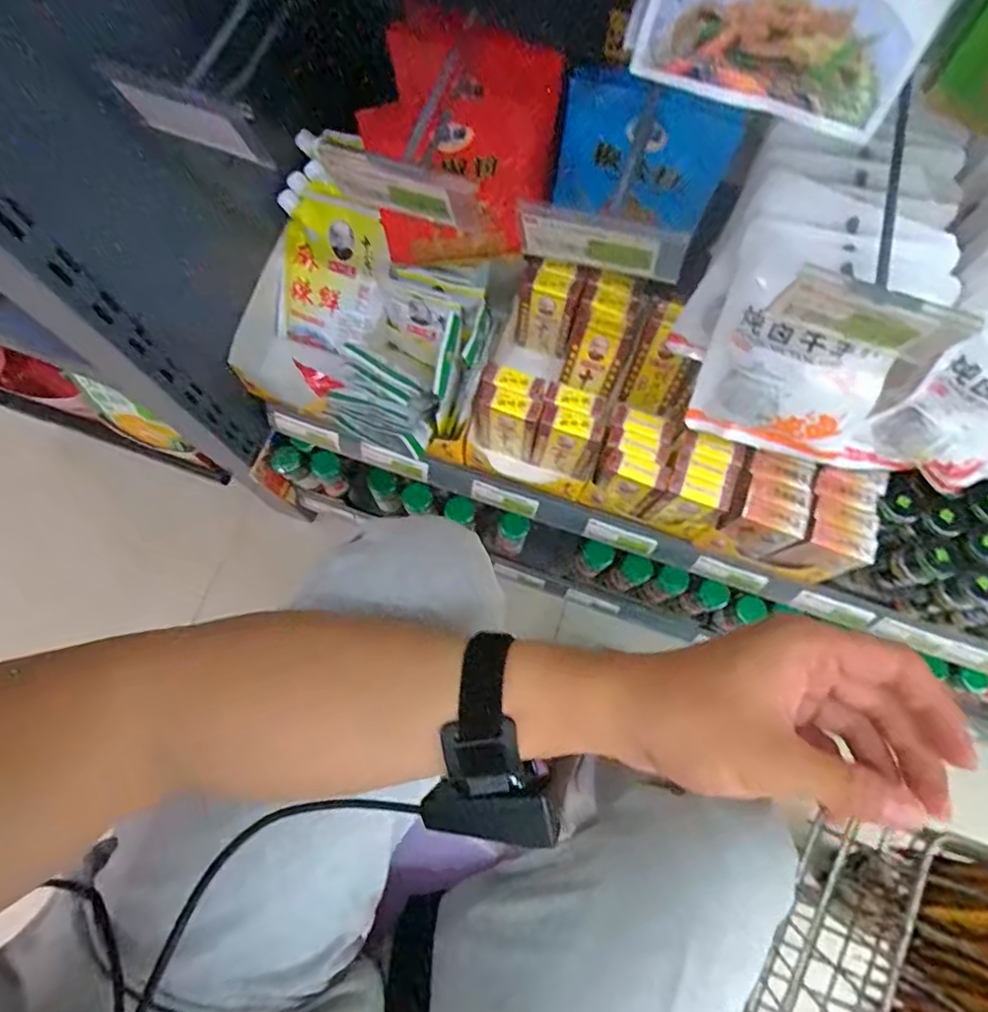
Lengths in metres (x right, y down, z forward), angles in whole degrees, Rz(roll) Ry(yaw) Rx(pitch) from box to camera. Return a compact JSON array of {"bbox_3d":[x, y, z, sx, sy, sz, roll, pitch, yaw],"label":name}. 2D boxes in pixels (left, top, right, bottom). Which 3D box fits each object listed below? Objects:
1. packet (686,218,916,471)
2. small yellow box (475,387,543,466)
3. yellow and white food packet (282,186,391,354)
[{"bbox_3d":[0.234,-0.102,0.426,0.157,0.179,0.032,22,57,17],"label":"packet"},{"bbox_3d":[0.014,-0.082,0.627,0.062,0.103,0.026,21,75,4],"label":"small yellow box"},{"bbox_3d":[-0.173,-0.242,0.648,0.111,0.165,0.019,23,39,-1],"label":"yellow and white food packet"}]

